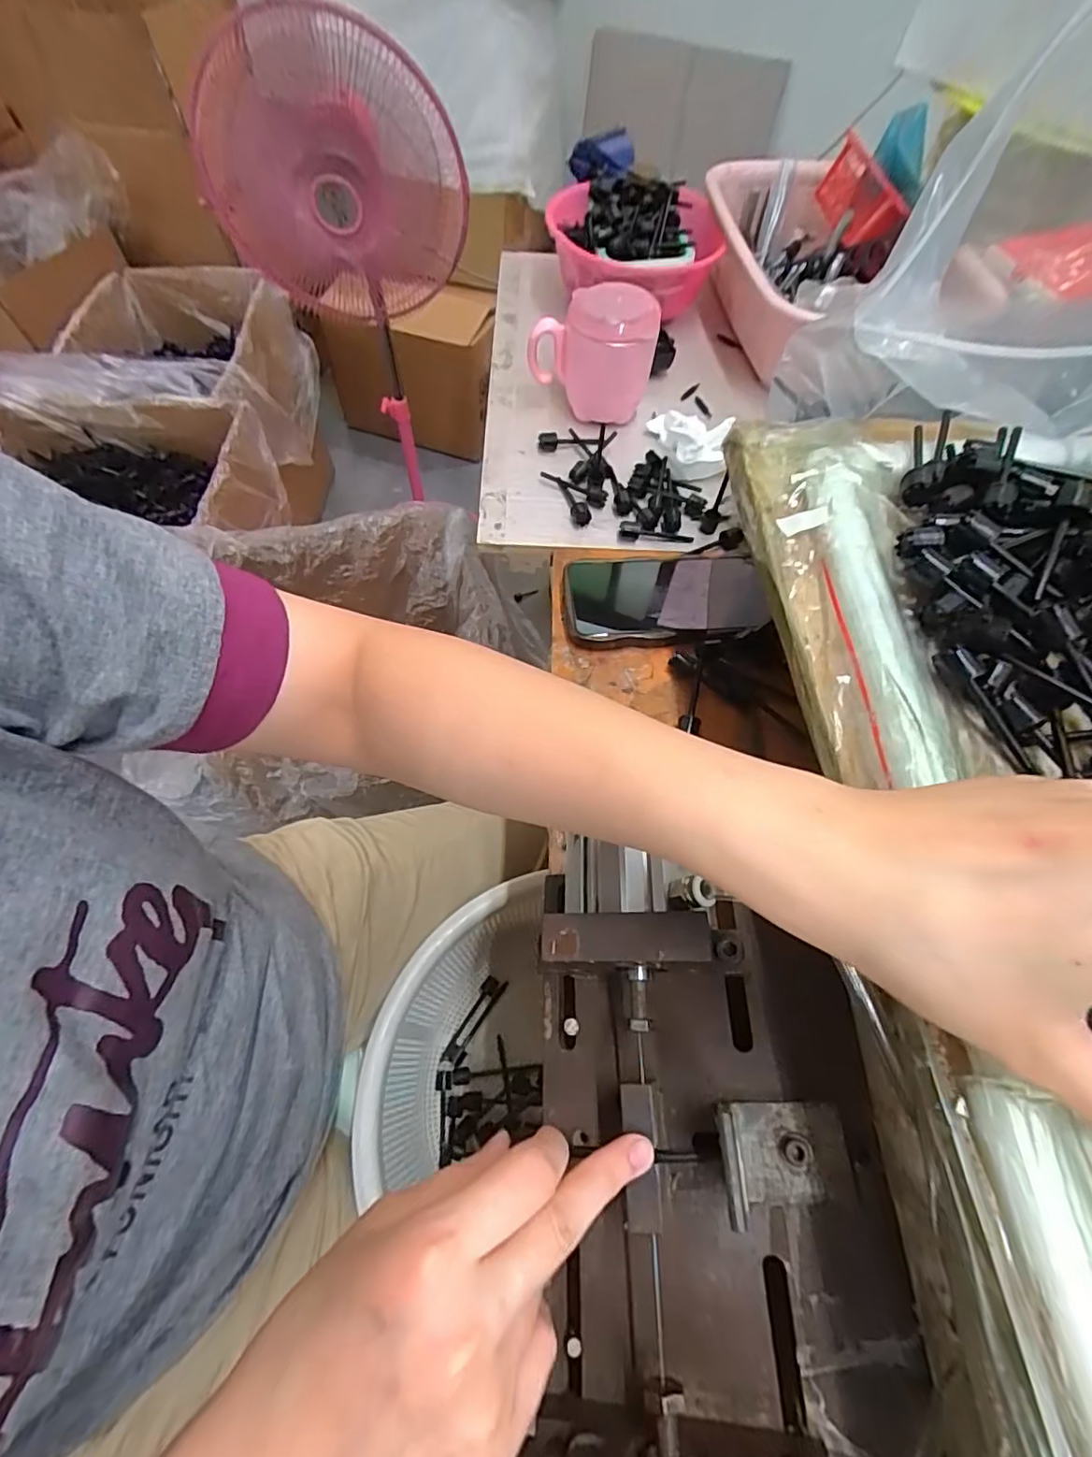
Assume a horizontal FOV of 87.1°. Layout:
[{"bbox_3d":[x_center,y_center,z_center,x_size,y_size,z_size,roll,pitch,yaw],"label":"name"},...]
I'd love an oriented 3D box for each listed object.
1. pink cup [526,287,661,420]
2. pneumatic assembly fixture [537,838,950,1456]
[{"bbox_3d":[0.046,-0.342,0.529,0.106,0.101,0.068,18,63,7],"label":"pink cup"},{"bbox_3d":[0.069,0.211,0.217,0.136,0.092,0.331,1,61,-2],"label":"pneumatic assembly fixture"}]

